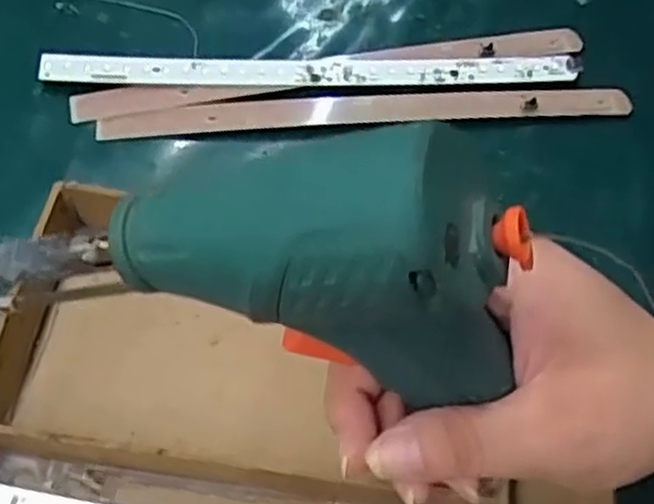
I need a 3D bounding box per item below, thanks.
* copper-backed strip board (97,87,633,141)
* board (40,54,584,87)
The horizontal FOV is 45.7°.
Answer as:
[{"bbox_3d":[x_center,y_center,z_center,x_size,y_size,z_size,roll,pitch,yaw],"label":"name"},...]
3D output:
[{"bbox_3d":[0.024,-0.075,0.408,0.277,0.005,0.019,-4,61,-6],"label":"copper-backed strip board"},{"bbox_3d":[-0.005,-0.098,0.413,0.282,0.006,0.020,-2,71,-5],"label":"board"}]

